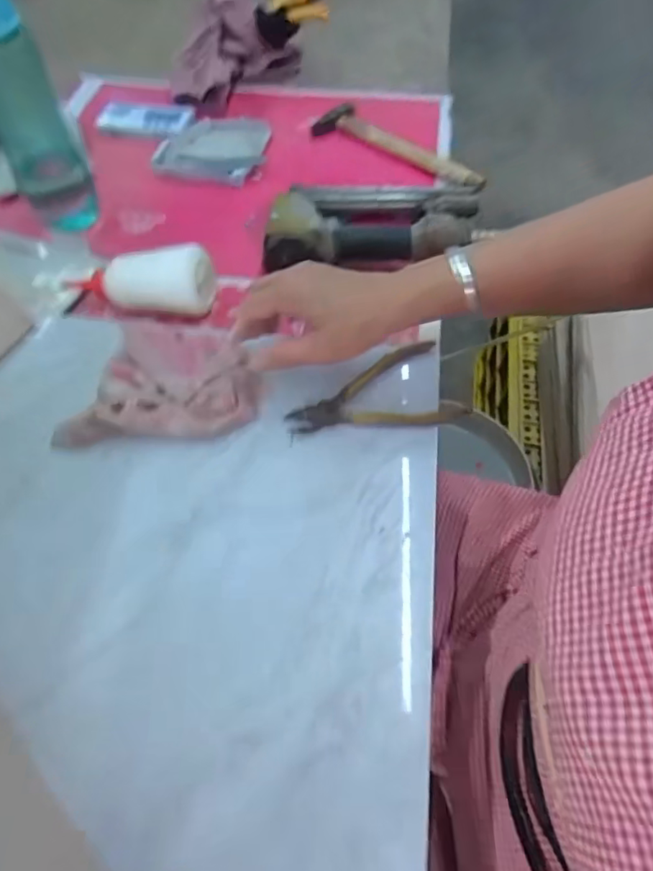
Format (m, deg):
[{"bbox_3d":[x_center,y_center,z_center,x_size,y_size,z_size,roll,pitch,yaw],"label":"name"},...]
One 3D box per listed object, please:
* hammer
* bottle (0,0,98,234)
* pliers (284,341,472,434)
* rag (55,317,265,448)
[{"bbox_3d":[0.086,-0.356,0.689,0.243,0.030,0.061,38,64,22],"label":"hammer"},{"bbox_3d":[-0.314,-0.331,0.560,0.084,0.226,0.063,-23,59,-14],"label":"bottle"},{"bbox_3d":[0.039,-0.031,0.469,0.147,0.014,0.083,-18,58,-11],"label":"pliers"},{"bbox_3d":[-0.142,-0.053,0.475,0.158,0.032,0.114,-4,56,-2],"label":"rag"}]

